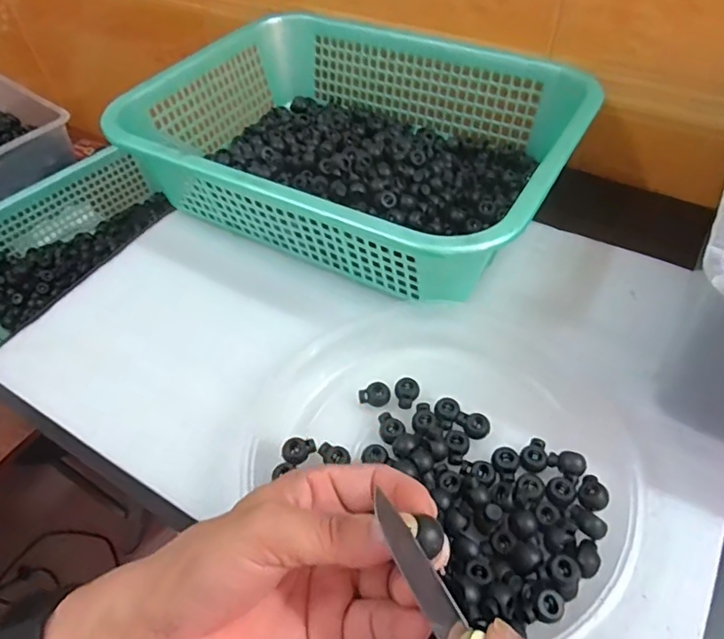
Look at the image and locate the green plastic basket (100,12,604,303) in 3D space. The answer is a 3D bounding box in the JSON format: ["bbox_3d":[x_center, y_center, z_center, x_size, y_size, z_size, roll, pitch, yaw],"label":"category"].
[{"bbox_3d":[-0.001,-0.167,0.530,0.381,0.109,0.281,24,57,21],"label":"green plastic basket"}]

